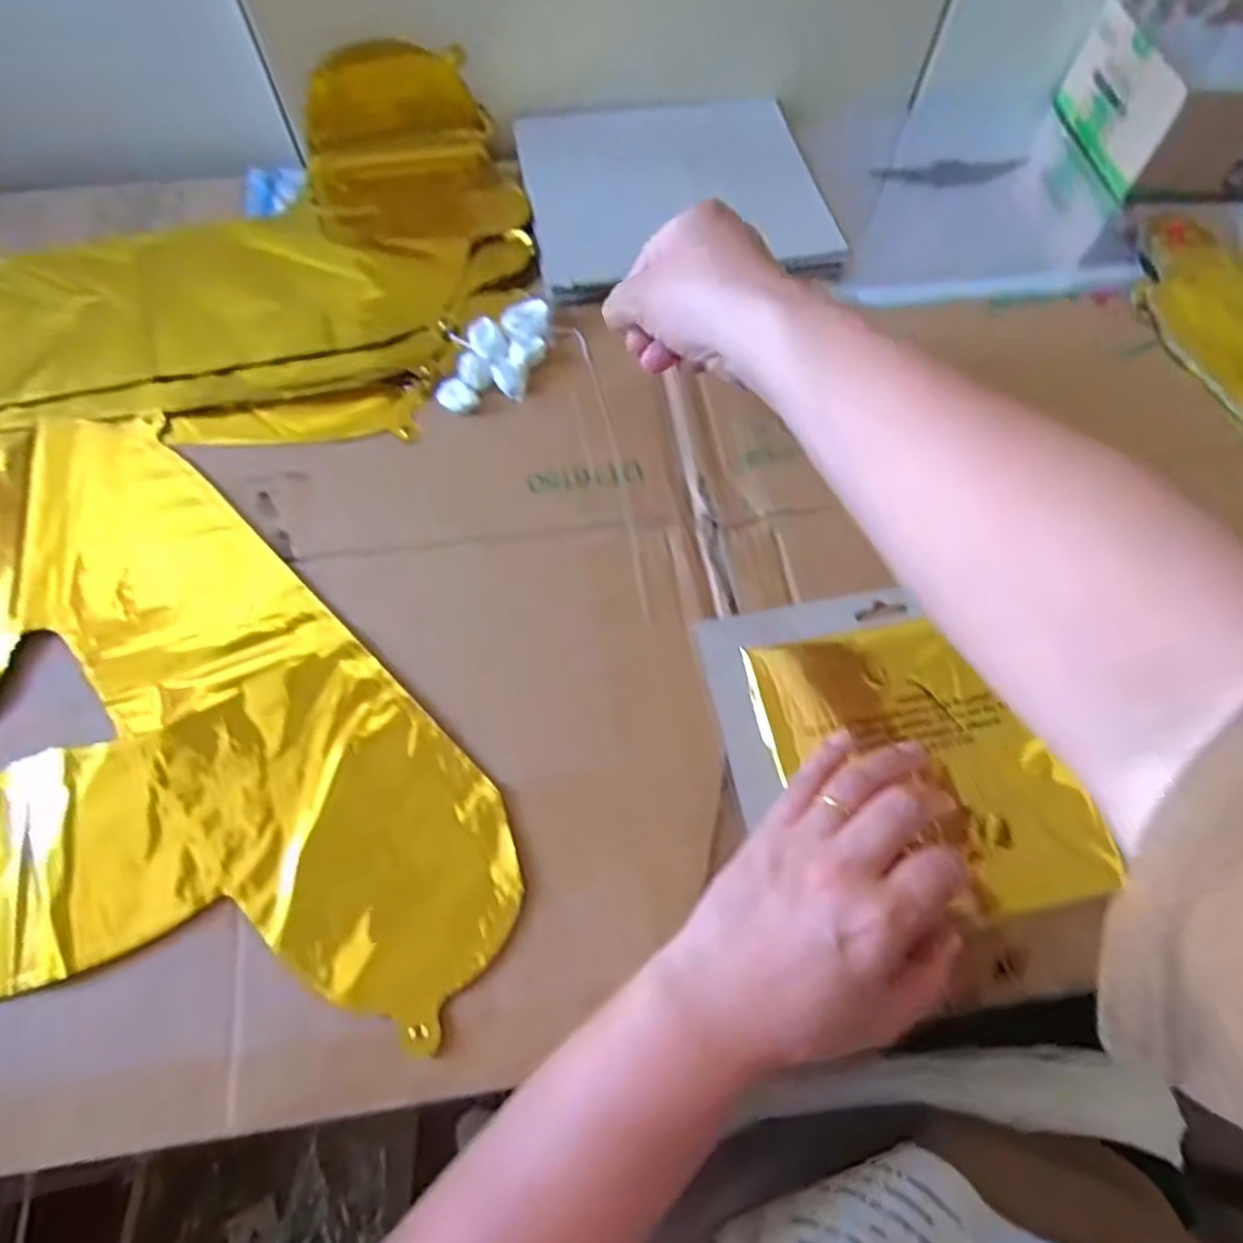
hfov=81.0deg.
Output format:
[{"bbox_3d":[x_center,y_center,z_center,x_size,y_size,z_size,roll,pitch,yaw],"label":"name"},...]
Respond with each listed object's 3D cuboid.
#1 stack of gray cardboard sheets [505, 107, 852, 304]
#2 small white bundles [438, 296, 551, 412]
[{"bbox_3d":[0.034,-0.296,0.492,0.191,0.012,0.179,-10,67,-5],"label":"stack of gray cardboard sheets"},{"bbox_3d":[-0.073,-0.158,0.434,0.046,0.011,0.085,18,67,7],"label":"small white bundles"}]

